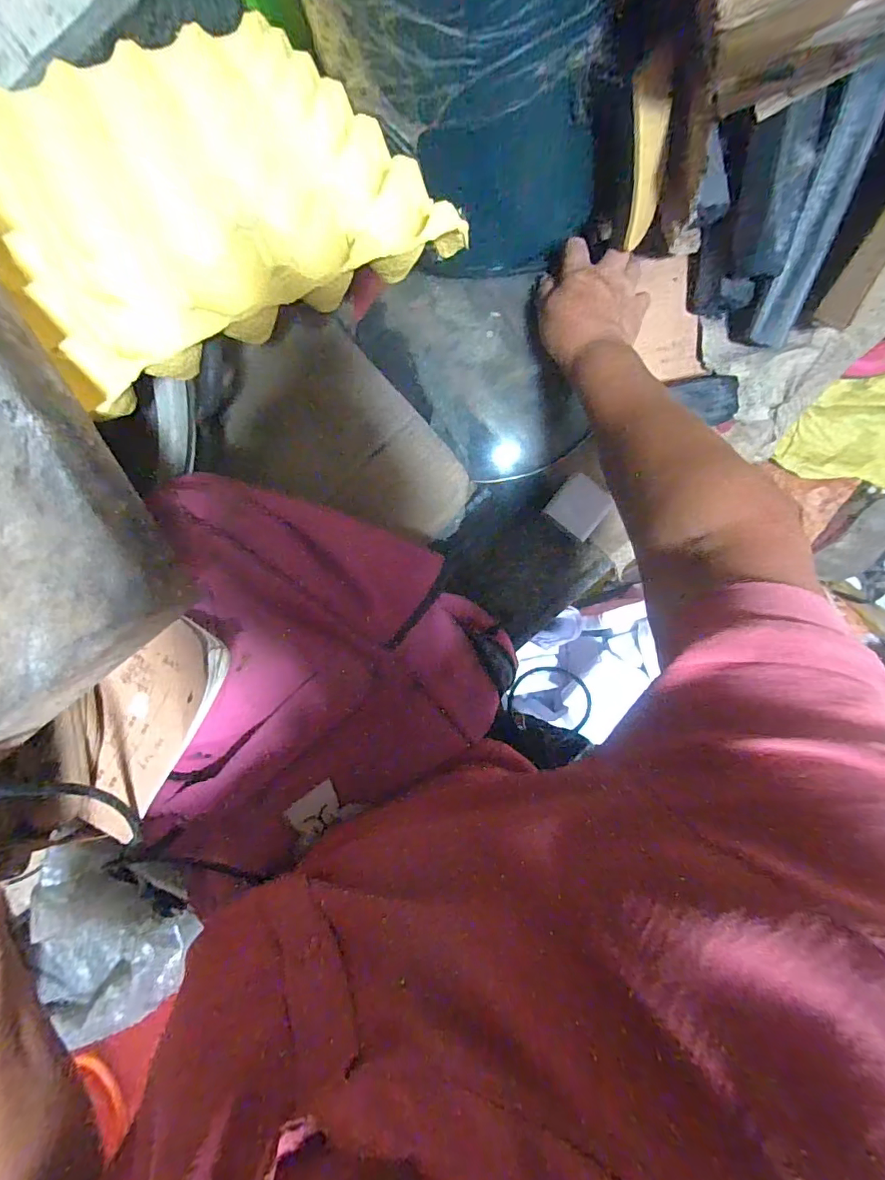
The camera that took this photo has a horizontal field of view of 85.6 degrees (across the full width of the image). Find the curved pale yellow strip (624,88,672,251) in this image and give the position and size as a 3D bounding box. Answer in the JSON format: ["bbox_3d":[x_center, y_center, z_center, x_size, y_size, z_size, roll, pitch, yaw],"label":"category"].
[{"bbox_3d":[0.147,-0.300,0.346,0.008,0.112,0.031,38,92,23],"label":"curved pale yellow strip"}]

